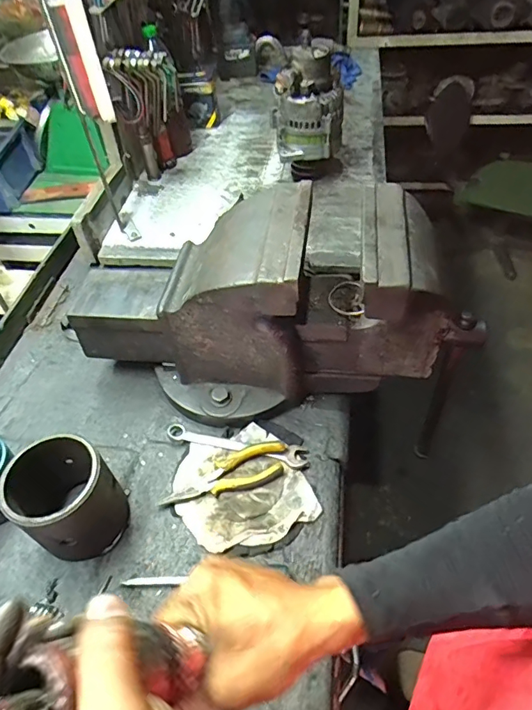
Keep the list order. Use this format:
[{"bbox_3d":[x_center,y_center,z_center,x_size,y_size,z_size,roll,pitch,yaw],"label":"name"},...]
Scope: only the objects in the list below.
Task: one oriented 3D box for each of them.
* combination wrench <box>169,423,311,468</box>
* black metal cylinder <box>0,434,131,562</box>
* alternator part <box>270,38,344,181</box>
[{"bbox_3d":[-0.042,0.123,0.664,0.208,0.010,0.034,11,51,14],"label":"combination wrench"},{"bbox_3d":[-0.244,0.170,0.570,0.121,0.123,0.104,29,58,27],"label":"black metal cylinder"},{"bbox_3d":[0.092,-0.498,0.992,0.146,0.257,0.132,0,49,5],"label":"alternator part"}]

